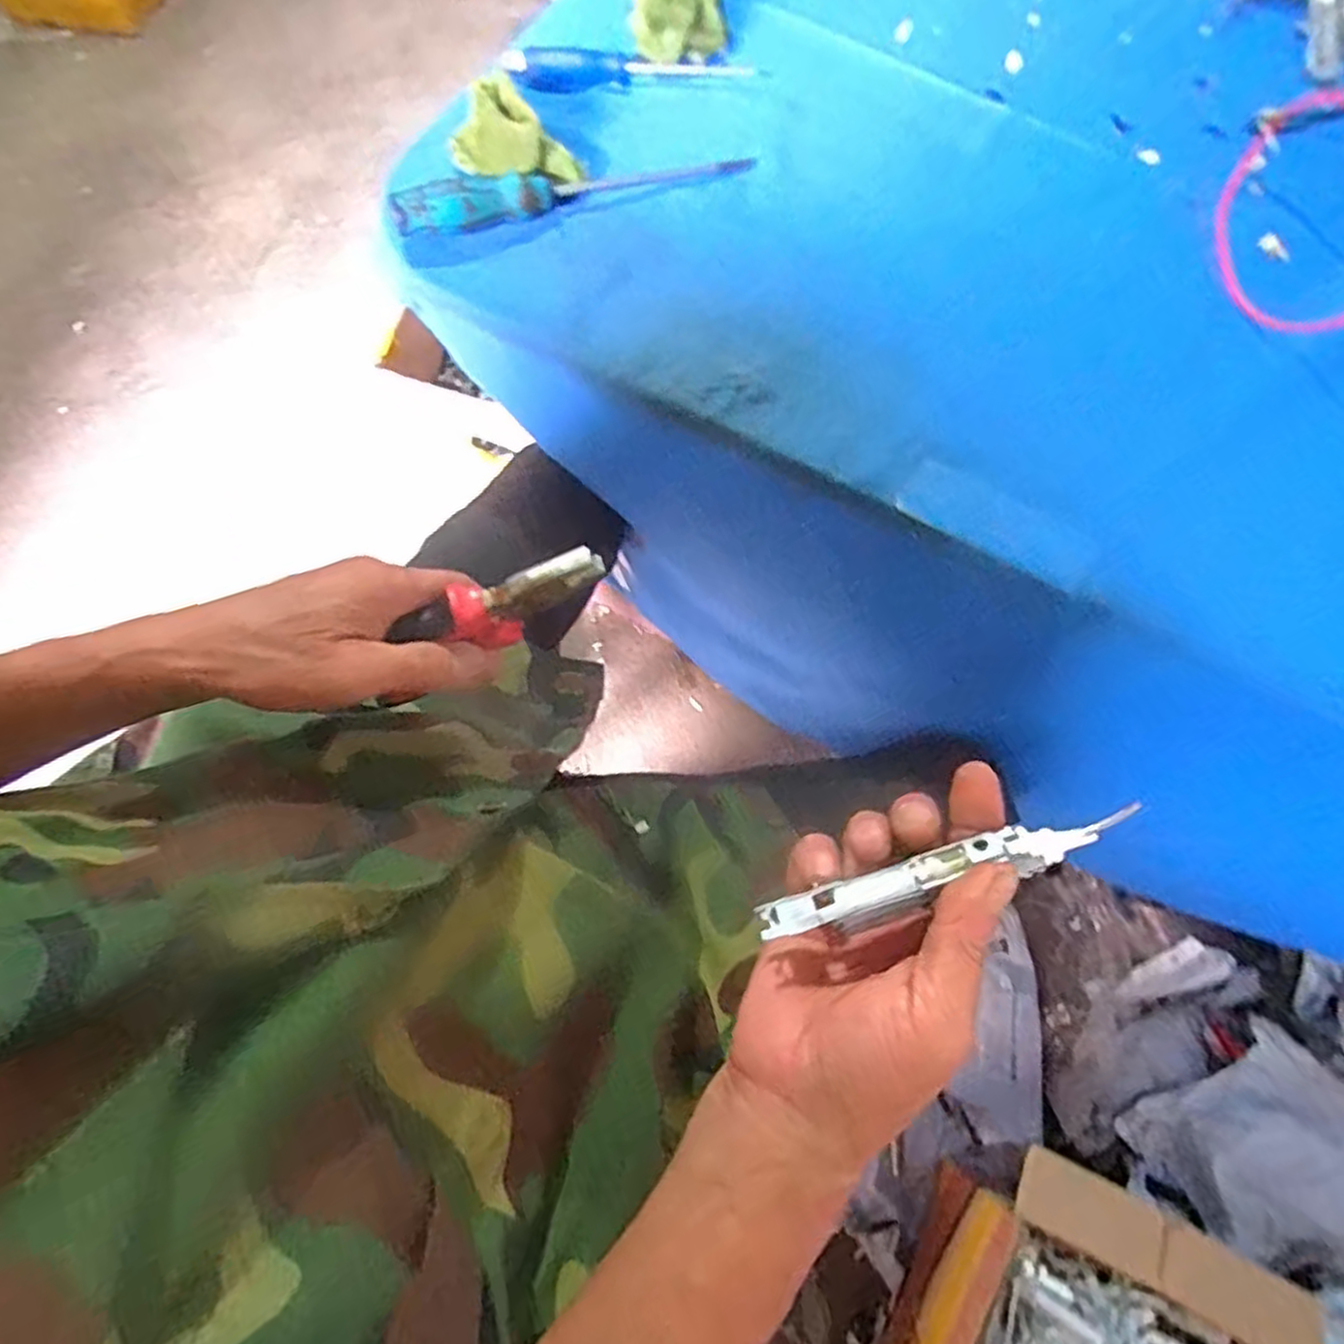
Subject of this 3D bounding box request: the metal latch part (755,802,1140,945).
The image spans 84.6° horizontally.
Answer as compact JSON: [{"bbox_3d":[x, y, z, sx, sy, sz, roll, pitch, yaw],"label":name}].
[{"bbox_3d":[0.106,0.080,0.289,0.146,0.010,0.019,-19,71,3],"label":"metal latch part"}]

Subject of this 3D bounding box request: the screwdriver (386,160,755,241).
[{"bbox_3d":[-0.065,-0.335,0.506,0.247,0.032,0.026,-17,71,-5],"label":"screwdriver"}]

